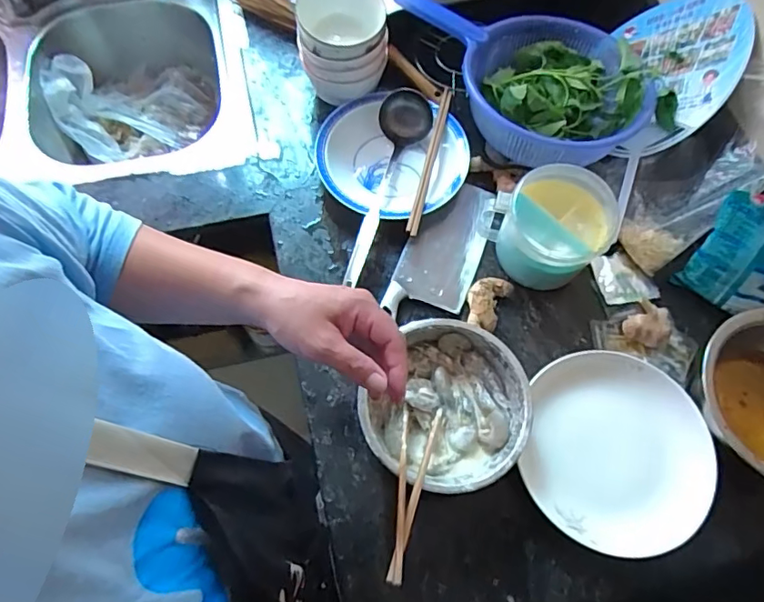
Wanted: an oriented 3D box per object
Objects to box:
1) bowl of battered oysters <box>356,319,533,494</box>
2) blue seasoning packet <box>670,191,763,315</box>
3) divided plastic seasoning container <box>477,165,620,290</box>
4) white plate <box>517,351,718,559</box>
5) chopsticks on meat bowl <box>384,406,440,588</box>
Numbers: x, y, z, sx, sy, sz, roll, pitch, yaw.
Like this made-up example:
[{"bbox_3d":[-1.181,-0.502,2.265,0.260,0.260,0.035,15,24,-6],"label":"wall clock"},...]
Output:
[{"bbox_3d":[0.071,0.118,0.566,0.149,0.076,0.163,1,67,-1],"label":"bowl of battered oysters"},{"bbox_3d":[0.427,-0.049,0.604,0.115,0.144,0.024,29,42,18],"label":"blue seasoning packet"},{"bbox_3d":[0.197,-0.092,0.636,0.136,0.104,0.109,39,71,14],"label":"divided plastic seasoning container"},{"bbox_3d":[0.247,0.158,0.568,0.185,0.044,0.201,1,67,-1],"label":"white plate"},{"bbox_3d":[0.024,0.171,0.491,0.038,0.025,0.199,15,28,4],"label":"chopsticks on meat bowl"}]

